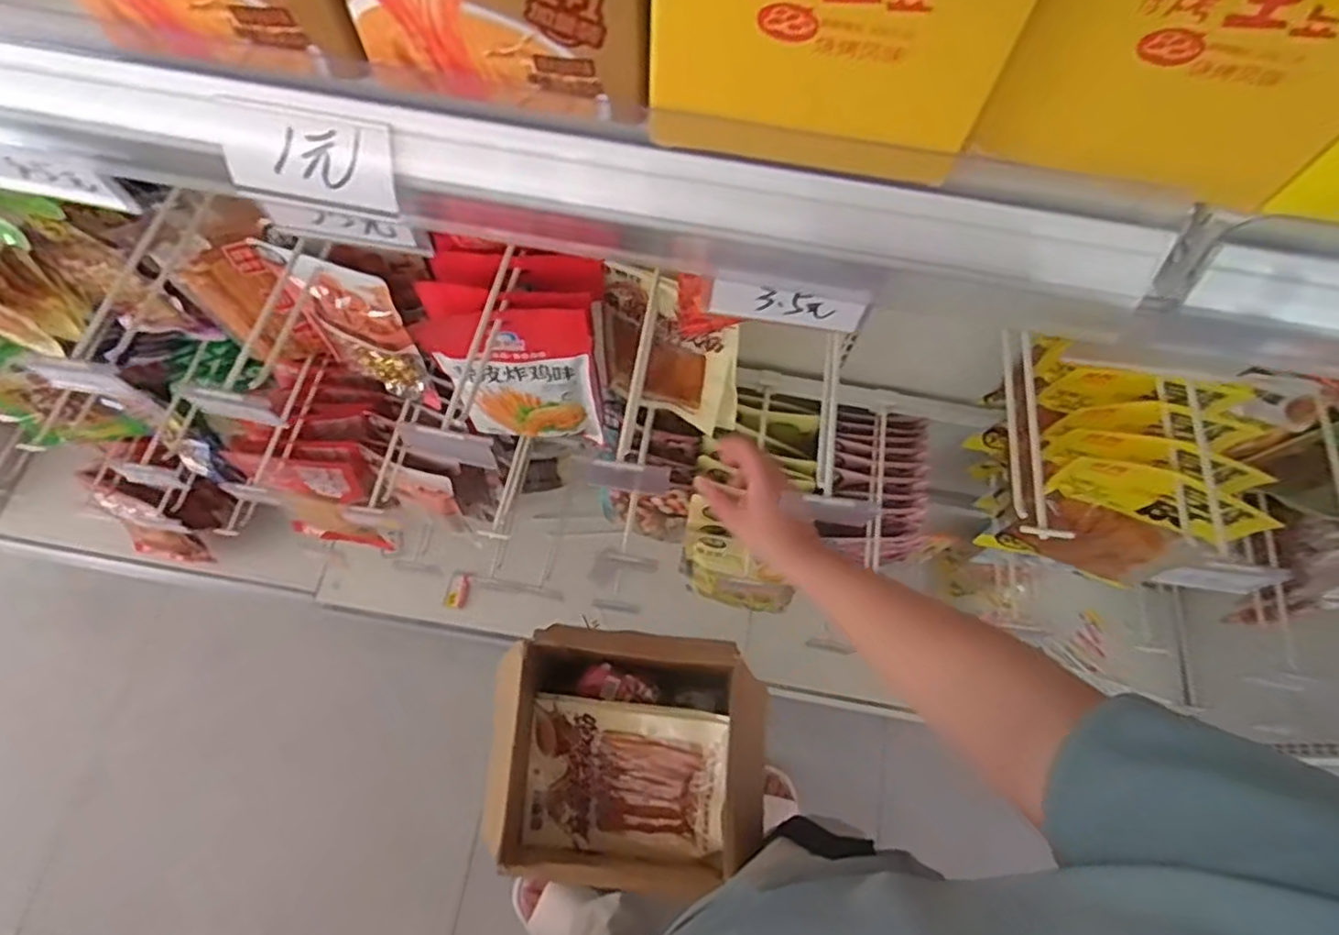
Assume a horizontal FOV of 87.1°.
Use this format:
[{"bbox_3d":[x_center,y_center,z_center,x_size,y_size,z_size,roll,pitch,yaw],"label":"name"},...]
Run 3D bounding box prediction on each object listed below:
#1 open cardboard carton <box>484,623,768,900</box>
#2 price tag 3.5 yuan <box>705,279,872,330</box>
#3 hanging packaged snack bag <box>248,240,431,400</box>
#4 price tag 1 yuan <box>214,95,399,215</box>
[{"bbox_3d":[-0.052,0.354,0.873,0.319,0.159,0.259,8,69,0],"label":"open cardboard carton"},{"bbox_3d":[0.056,-0.077,0.333,0.071,0.029,0.004,9,69,1],"label":"price tag 3.5 yuan"},{"bbox_3d":[-0.346,-0.151,0.797,0.133,0.250,0.019,20,69,5],"label":"hanging packaged snack bag"},{"bbox_3d":[-0.146,-0.126,0.284,0.071,0.037,0.004,9,35,3],"label":"price tag 1 yuan"}]

